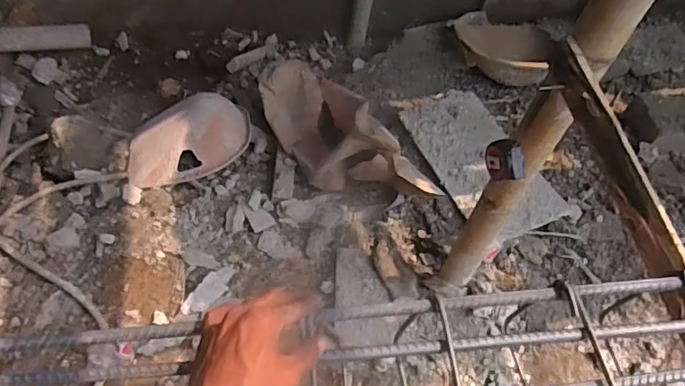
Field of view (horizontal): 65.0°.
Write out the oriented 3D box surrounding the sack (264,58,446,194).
[{"bbox_3d":[-0.025,-0.204,1.759,0.290,0.283,0.741,-34,68,-25],"label":"sack"}]

